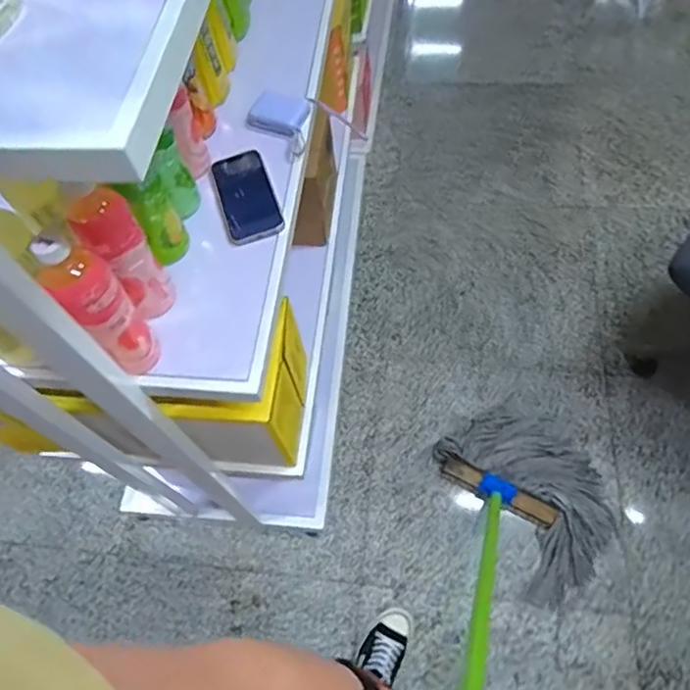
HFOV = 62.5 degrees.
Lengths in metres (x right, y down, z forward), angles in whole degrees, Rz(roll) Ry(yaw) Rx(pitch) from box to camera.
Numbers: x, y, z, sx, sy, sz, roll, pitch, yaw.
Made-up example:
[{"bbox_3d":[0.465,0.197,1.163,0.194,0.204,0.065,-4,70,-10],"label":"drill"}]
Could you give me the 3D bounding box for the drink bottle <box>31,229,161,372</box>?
[{"bbox_3d":[-0.259,-0.041,0.611,0.058,0.205,0.053,-38,64,-15],"label":"drink bottle"}]

